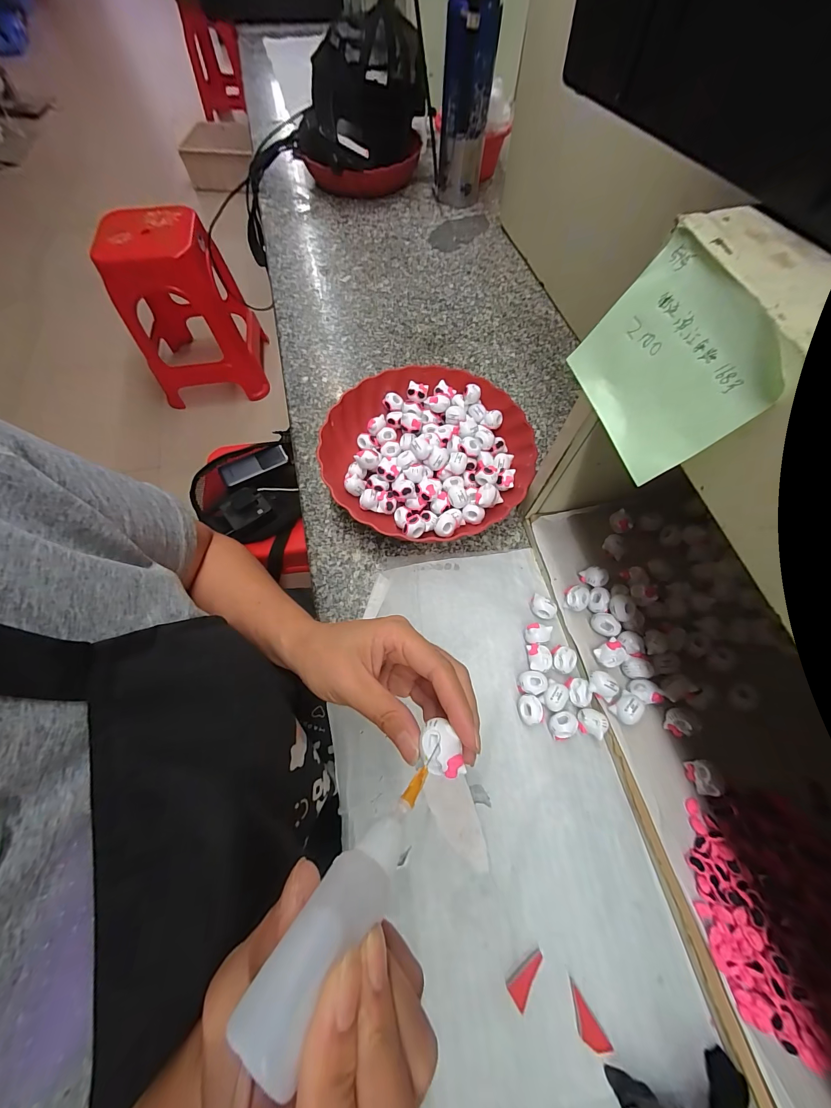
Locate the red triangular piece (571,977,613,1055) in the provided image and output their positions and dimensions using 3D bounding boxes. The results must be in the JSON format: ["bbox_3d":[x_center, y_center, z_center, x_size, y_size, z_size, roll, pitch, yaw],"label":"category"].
[{"bbox_3d":[0.119,0.328,0.247,0.014,0.004,0.038,-32,70,-13],"label":"red triangular piece"}]

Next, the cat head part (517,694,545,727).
[{"bbox_3d":[0.107,0.143,0.327,0.026,0.015,0.025,-7,67,-2],"label":"cat head part"}]

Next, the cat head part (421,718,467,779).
[{"bbox_3d":[0.012,0.096,0.173,0.017,0.011,0.026,-15,67,-6],"label":"cat head part"}]

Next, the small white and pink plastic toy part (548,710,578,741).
[{"bbox_3d":[0.132,0.155,0.321,0.025,0.020,0.020,-32,70,-12],"label":"small white and pink plastic toy part"}]

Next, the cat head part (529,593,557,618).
[{"bbox_3d":[0.131,0.055,0.365,0.026,0.019,0.019,26,69,11],"label":"cat head part"}]

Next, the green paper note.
[{"bbox_3d":[0.123,-0.094,0.179,0.006,0.071,0.095,-5,66,-29],"label":"green paper note"}]

